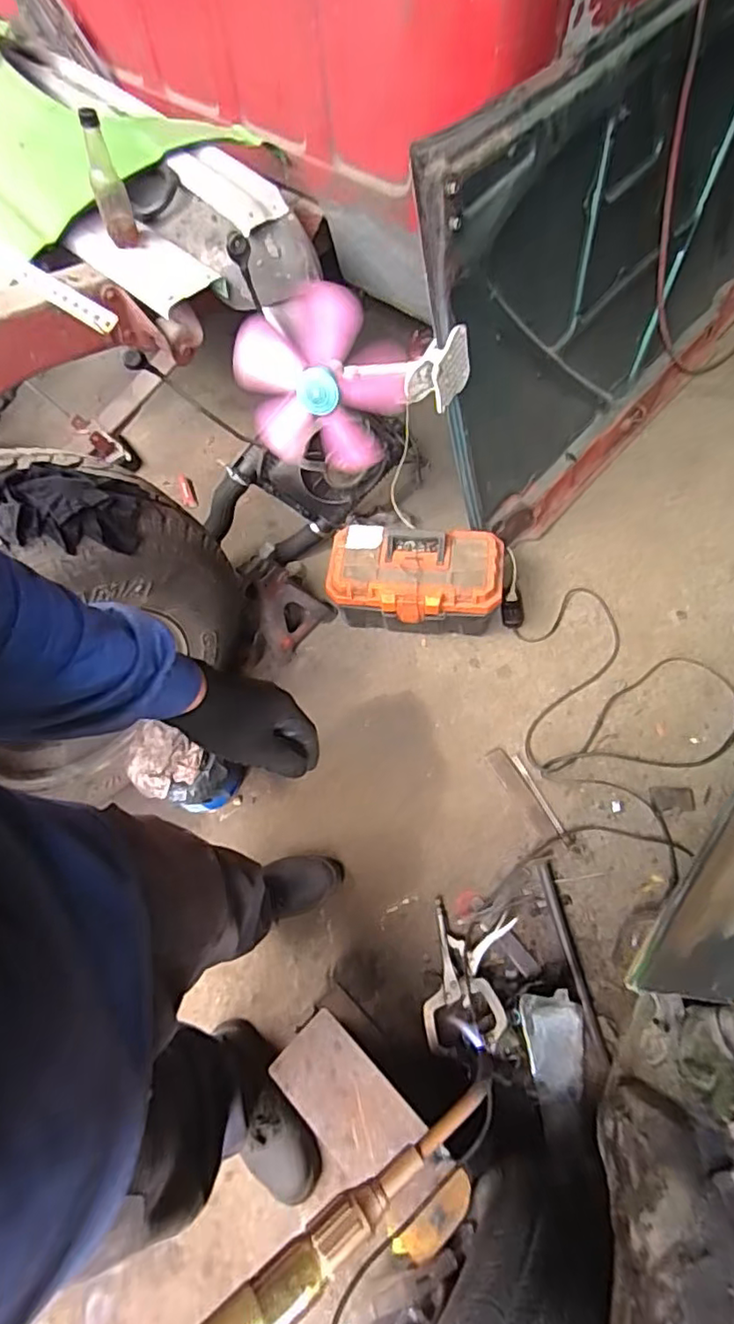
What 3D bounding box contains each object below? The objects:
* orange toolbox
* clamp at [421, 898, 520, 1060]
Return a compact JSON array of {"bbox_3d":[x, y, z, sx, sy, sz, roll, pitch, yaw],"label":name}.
[{"bbox_3d":[0.110,-0.178,1.407,0.387,0.198,0.202,4,66,8],"label":"orange toolbox"},{"bbox_3d":[0.190,0.605,1.133,0.143,0.066,0.258,7,67,9],"label":"clamp"}]

